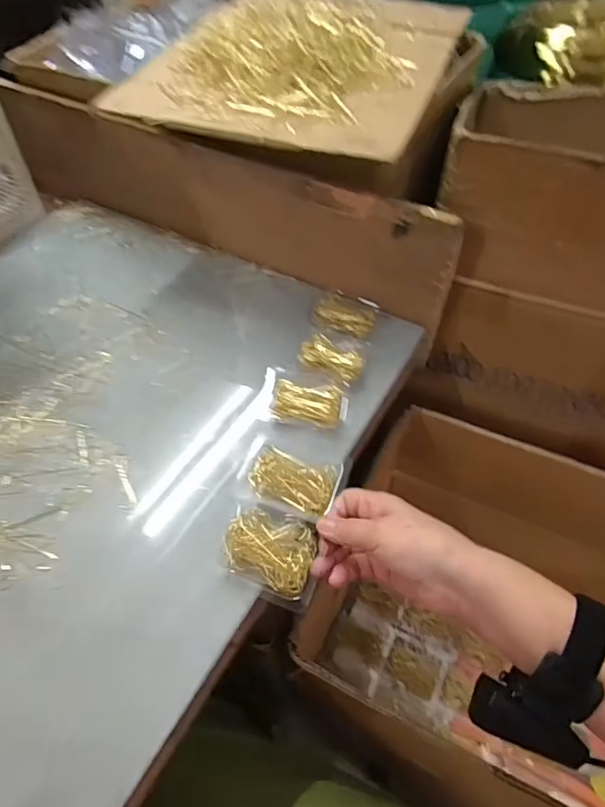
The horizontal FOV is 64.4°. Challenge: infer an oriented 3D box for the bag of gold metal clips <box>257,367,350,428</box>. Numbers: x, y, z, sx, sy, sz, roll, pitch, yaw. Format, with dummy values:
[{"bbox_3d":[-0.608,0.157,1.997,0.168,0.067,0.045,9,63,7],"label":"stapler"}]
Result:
[{"bbox_3d":[-0.001,-0.001,0.500,0.092,0.020,0.048,12,51,10],"label":"bag of gold metal clips"}]

